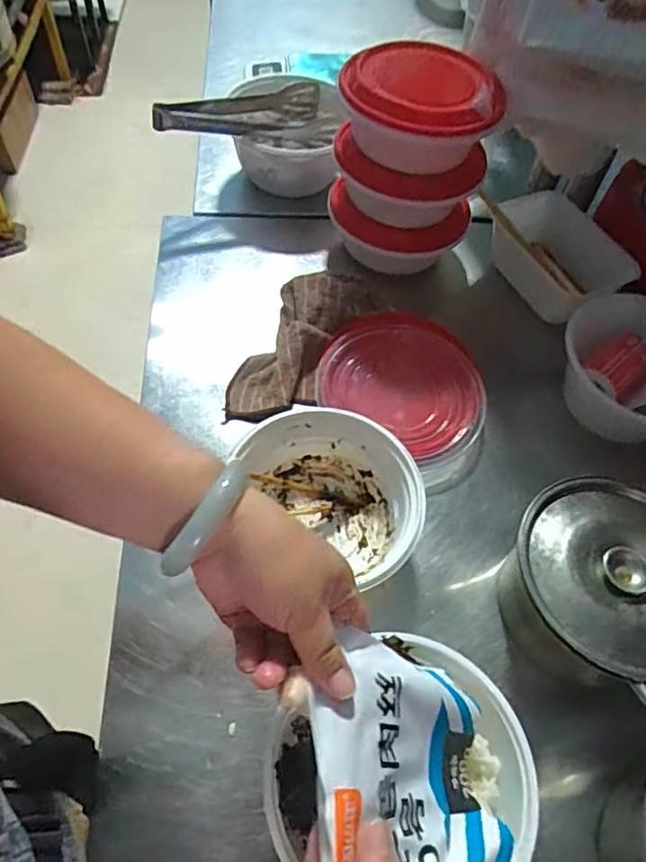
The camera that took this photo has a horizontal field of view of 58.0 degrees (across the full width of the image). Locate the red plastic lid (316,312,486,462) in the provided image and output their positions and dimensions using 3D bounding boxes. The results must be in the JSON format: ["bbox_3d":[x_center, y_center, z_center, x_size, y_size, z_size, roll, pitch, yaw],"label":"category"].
[{"bbox_3d":[0.088,-0.054,0.605,0.165,0.032,0.147,30,60,14],"label":"red plastic lid"}]

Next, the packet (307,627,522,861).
[{"bbox_3d":[0.051,0.182,0.318,0.145,0.026,0.130,22,50,-43],"label":"packet"}]

